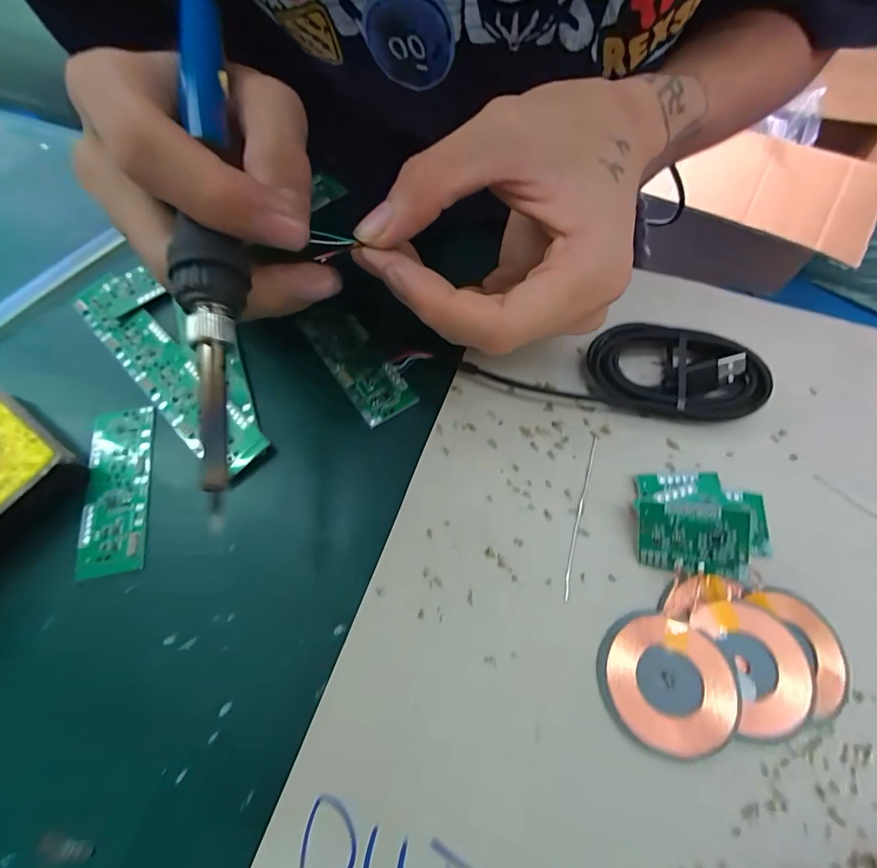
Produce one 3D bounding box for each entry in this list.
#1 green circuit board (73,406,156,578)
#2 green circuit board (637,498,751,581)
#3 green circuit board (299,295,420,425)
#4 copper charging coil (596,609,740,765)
[{"bbox_3d":[-0.133,0.021,0.177,0.025,0.004,0.071,-11,65,-4],"label":"green circuit board"},{"bbox_3d":[0.090,0.037,0.152,0.034,0.004,0.024,3,94,32],"label":"green circuit board"},{"bbox_3d":[-0.041,-0.037,0.203,0.025,0.004,0.074,-33,69,-13],"label":"green circuit board"},{"bbox_3d":[0.074,0.082,0.141,0.039,0.009,0.040,0,65,1],"label":"copper charging coil"}]

